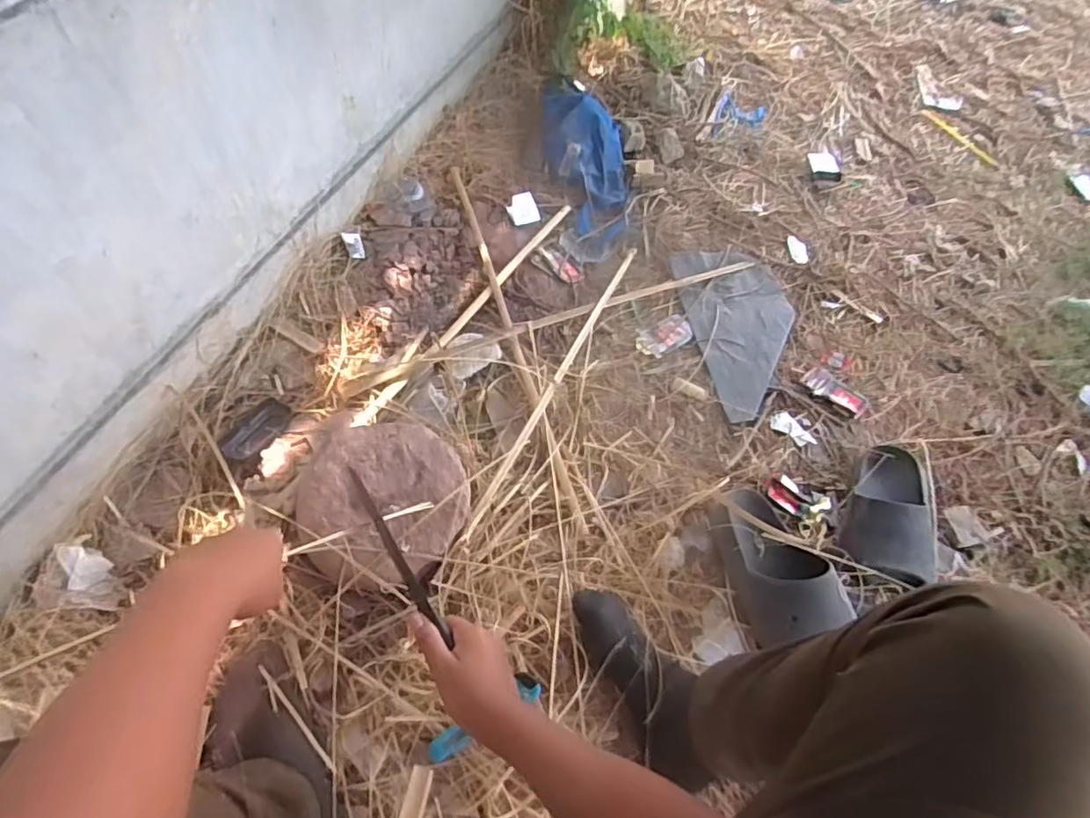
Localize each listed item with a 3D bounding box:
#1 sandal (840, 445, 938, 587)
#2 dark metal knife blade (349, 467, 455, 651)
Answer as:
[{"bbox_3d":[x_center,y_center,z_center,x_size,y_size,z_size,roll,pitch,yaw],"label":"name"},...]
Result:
[{"bbox_3d":[0.511,0.136,0.868,0.123,0.062,0.241,26,49,10],"label":"sandal"},{"bbox_3d":[-0.158,0.156,0.637,0.016,0.021,0.207,-29,70,-18],"label":"dark metal knife blade"}]

